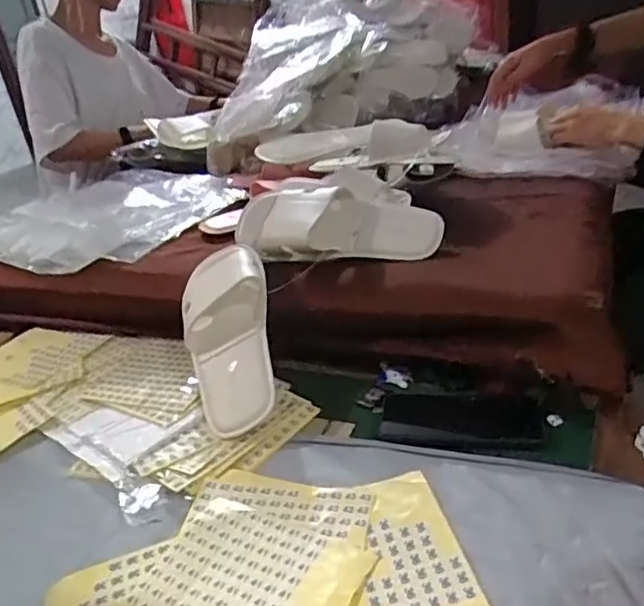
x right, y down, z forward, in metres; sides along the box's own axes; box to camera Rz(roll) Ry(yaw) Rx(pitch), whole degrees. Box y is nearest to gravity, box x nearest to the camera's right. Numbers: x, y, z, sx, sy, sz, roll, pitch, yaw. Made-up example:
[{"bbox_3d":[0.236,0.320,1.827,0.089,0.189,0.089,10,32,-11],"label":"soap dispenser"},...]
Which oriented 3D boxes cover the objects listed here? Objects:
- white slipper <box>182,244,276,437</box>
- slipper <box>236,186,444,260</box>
[{"bbox_3d":[-0.114,0.030,0.733,0.103,0.071,0.268,-9,55,-7],"label":"white slipper"},{"bbox_3d":[0.021,-0.100,0.822,0.275,0.087,0.109,-3,28,11],"label":"slipper"}]

